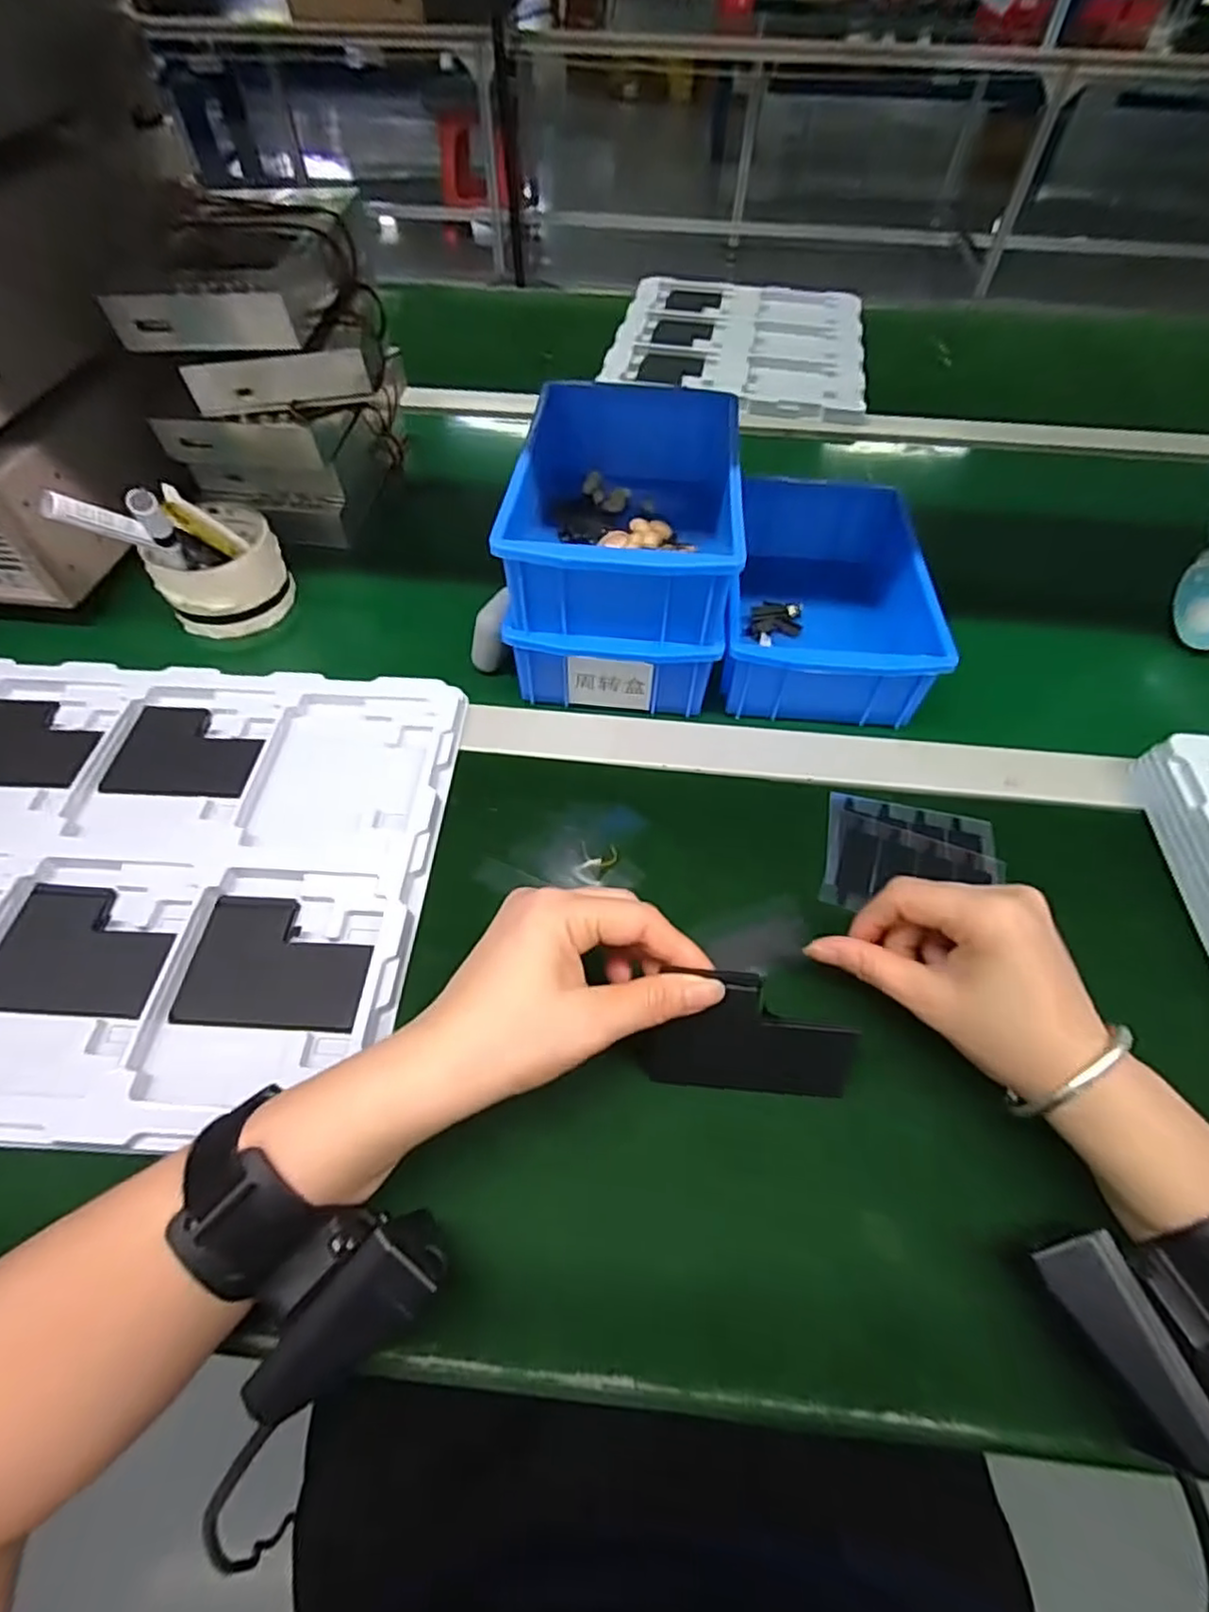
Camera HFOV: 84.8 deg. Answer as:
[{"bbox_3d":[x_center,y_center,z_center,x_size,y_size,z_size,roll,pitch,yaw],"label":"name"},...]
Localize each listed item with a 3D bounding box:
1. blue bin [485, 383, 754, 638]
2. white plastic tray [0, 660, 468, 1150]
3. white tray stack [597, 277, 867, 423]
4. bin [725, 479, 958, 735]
[{"bbox_3d":[0.013,-0.191,0.415,0.125,0.059,0.191,4,55,2],"label":"blue bin"},{"bbox_3d":[-0.253,0.026,0.357,0.306,0.020,0.270,5,55,-1],"label":"white plastic tray"},{"bbox_3d":[0.158,-0.545,0.772,0.276,0.023,0.323,10,56,6],"label":"white tray stack"},{"bbox_3d":[0.147,-0.151,0.466,0.127,0.067,0.205,5,55,2],"label":"bin"}]

